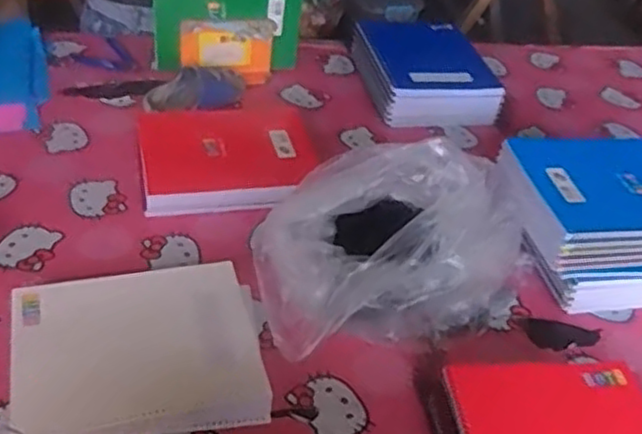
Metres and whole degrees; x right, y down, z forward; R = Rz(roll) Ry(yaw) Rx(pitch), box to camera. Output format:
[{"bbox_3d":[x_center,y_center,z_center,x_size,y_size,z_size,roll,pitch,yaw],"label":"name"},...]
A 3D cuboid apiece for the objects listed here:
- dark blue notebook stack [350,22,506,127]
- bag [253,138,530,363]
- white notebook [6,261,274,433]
[{"bbox_3d":[0.190,-0.272,1.288,0.221,0.080,0.284,-1,41,-11],"label":"dark blue notebook stack"},{"bbox_3d":[0.093,0.038,0.860,0.371,0.143,0.233,-8,43,-19],"label":"bag"},{"bbox_3d":[-0.199,0.143,0.754,0.257,0.010,0.196,-6,54,-12],"label":"white notebook"}]

